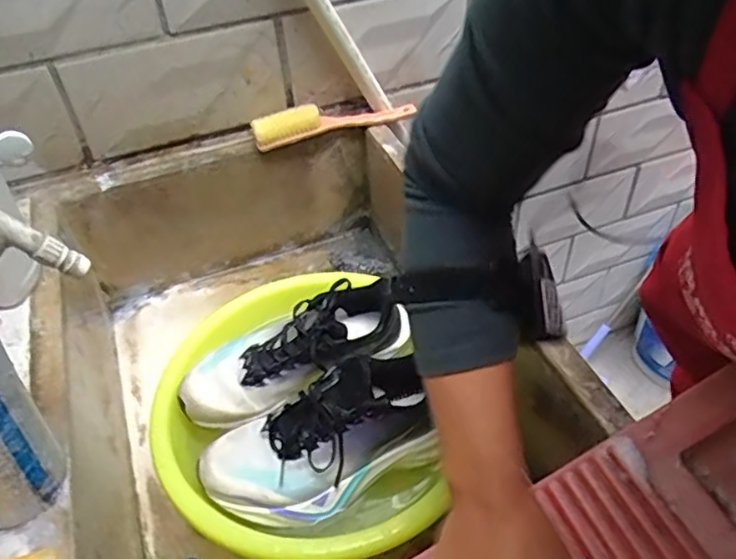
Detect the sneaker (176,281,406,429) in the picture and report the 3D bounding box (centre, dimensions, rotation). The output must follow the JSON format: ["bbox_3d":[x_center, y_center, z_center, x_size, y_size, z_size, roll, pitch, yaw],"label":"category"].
[{"bbox_3d":[-0.080,0.070,0.673,0.248,0.090,0.107,-15,46,-11],"label":"sneaker"}]

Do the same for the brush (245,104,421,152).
[{"bbox_3d":[-0.044,-0.220,0.840,0.224,0.036,0.039,-14,46,-10],"label":"brush"}]

